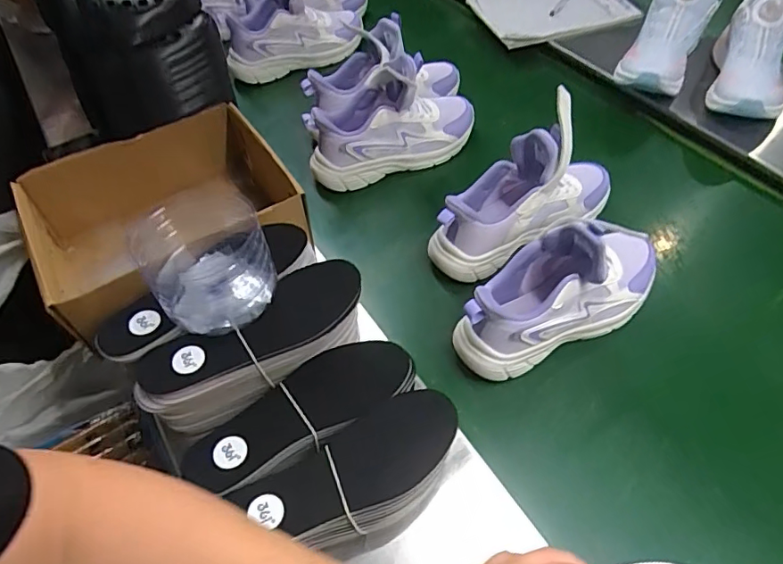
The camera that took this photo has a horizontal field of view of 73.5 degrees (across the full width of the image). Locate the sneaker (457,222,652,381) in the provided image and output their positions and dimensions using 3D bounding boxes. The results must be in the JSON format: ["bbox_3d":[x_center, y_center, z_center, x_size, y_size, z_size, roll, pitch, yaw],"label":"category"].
[{"bbox_3d":[0.173,0.003,0.529,0.221,0.144,0.080,-22,55,-14],"label":"sneaker"}]

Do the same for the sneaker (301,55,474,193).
[{"bbox_3d":[0.000,-0.219,0.703,0.224,0.127,0.098,-11,53,-7],"label":"sneaker"}]

